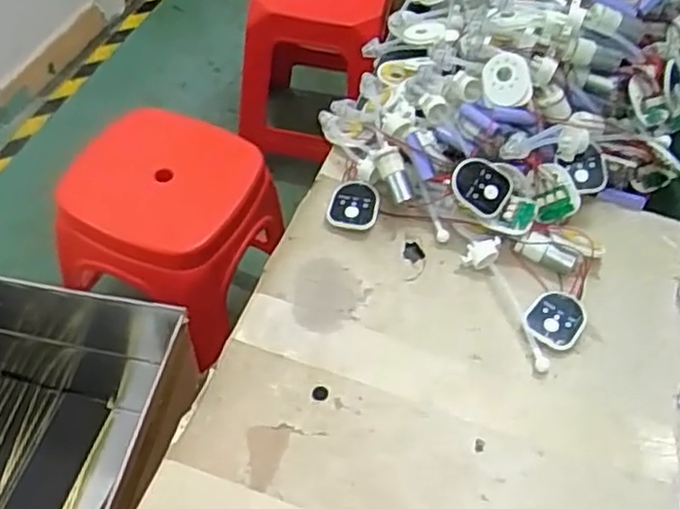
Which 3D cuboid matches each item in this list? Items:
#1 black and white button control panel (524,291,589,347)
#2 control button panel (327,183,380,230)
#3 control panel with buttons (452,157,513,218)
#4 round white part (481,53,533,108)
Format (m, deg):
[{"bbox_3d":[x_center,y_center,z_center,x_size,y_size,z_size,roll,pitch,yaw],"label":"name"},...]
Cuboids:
[{"bbox_3d":[0.202,0.059,0.665,0.052,0.006,0.061,40,67,8],"label":"black and white button control panel"},{"bbox_3d":[0.015,-0.050,0.729,0.050,0.011,0.049,14,82,0],"label":"control button panel"},{"bbox_3d":[0.139,-0.067,0.697,0.059,0.008,0.046,35,90,-6],"label":"control panel with buttons"},{"bbox_3d":[0.171,-0.180,0.734,0.055,0.014,0.055,1,93,18],"label":"round white part"}]

